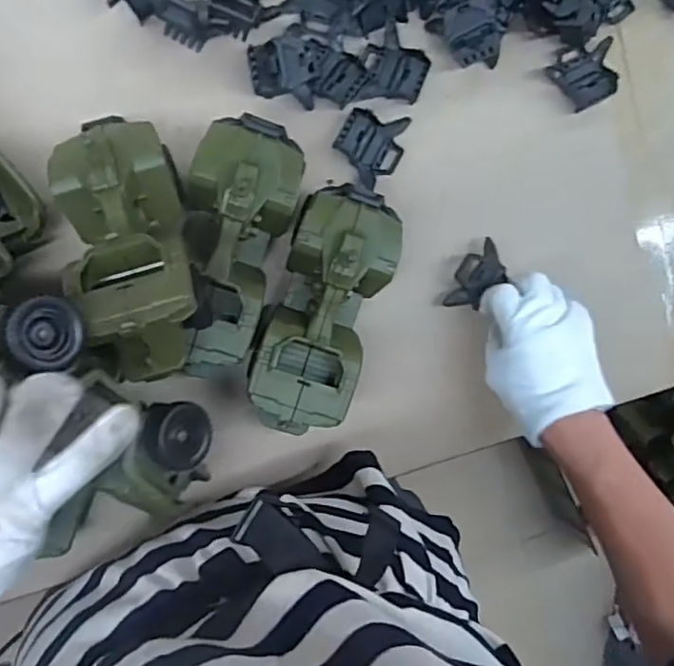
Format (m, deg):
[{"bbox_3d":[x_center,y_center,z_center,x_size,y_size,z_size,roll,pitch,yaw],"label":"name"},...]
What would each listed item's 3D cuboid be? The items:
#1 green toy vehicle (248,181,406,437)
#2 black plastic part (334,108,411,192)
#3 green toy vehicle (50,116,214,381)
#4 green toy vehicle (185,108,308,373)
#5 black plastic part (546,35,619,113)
[{"bbox_3d":[-0.013,-0.017,0.491,0.079,0.079,0.190,19,89,-10],"label":"green toy vehicle"},{"bbox_3d":[0.028,-0.159,0.524,0.054,0.014,0.067,28,88,-10],"label":"black plastic part"},{"bbox_3d":[-0.138,-0.059,0.426,0.088,0.087,0.194,-13,68,-9],"label":"green toy vehicle"},{"bbox_3d":[-0.078,-0.064,0.479,0.076,0.079,0.189,11,91,-10],"label":"green toy vehicle"},{"bbox_3d":[0.226,-0.232,0.555,0.063,0.016,0.051,-34,98,-6],"label":"black plastic part"}]

